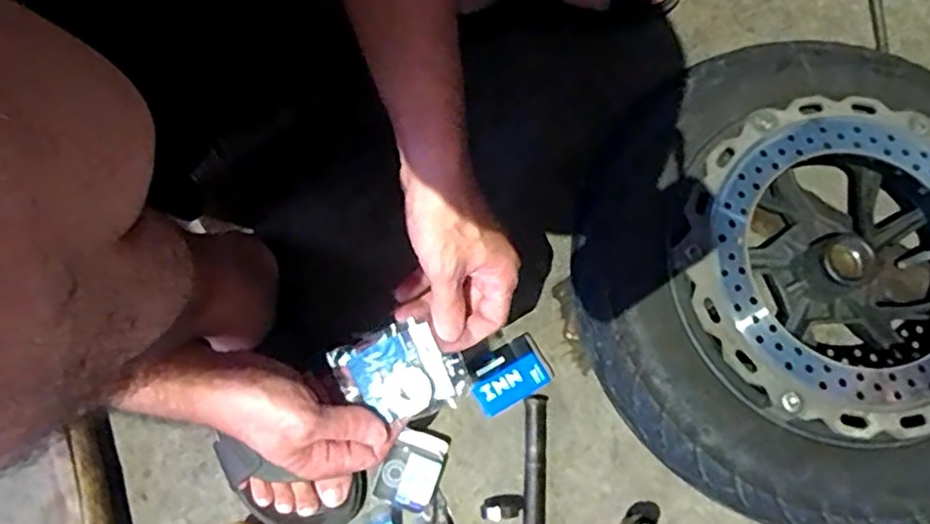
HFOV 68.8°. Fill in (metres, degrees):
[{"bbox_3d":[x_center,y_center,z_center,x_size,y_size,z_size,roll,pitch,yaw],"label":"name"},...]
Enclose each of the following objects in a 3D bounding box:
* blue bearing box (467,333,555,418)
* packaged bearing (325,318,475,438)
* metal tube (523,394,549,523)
[{"bbox_3d":[0.038,0.097,0.586,0.068,0.022,0.047,-29,78,-7],"label":"blue bearing box"},{"bbox_3d":[-0.045,0.076,0.469,0.077,0.018,0.072,-33,79,-7],"label":"packaged bearing"},{"bbox_3d":[0.058,0.184,0.562,0.021,0.027,0.144,4,76,1],"label":"metal tube"}]

